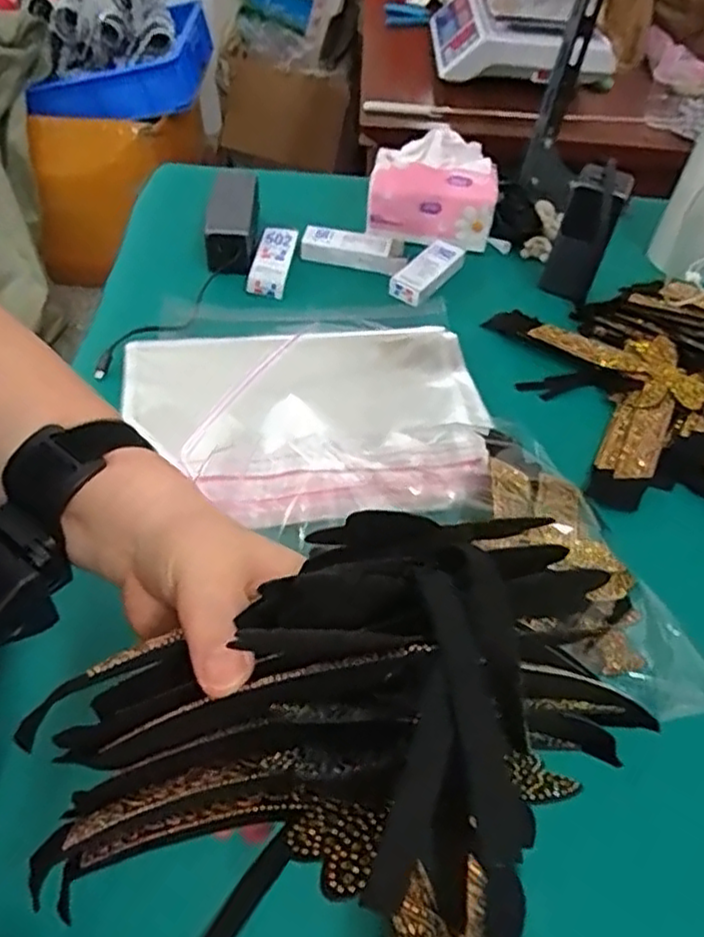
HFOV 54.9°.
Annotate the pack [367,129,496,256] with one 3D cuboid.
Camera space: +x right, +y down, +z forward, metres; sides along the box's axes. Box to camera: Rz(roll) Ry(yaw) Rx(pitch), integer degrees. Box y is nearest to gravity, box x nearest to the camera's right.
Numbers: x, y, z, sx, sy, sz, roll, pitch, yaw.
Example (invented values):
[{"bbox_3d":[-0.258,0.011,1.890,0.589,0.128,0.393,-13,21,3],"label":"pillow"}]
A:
[{"bbox_3d":[0.093,-0.330,0.806,0.141,0.103,0.102,4,51,-1],"label":"pack"}]

